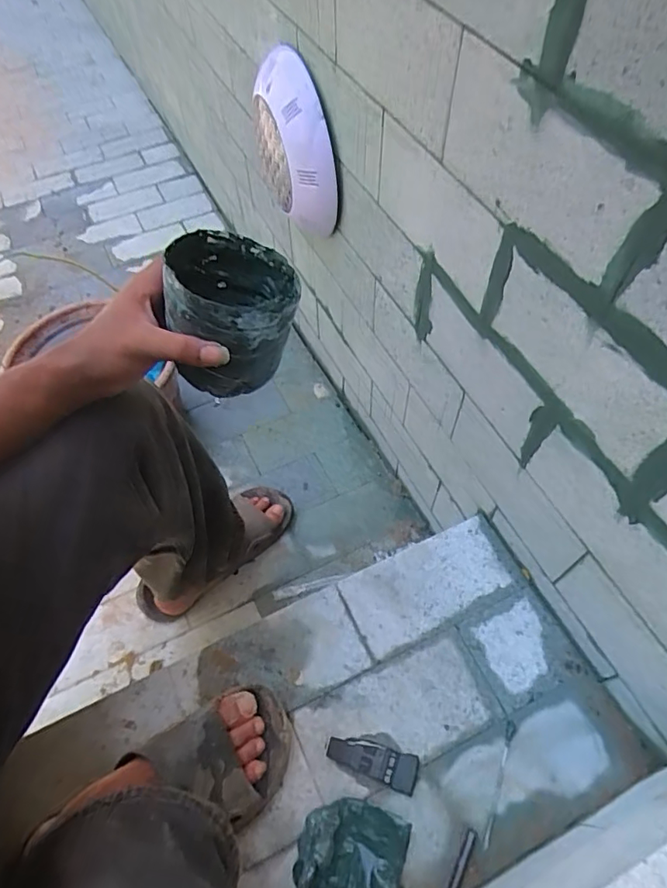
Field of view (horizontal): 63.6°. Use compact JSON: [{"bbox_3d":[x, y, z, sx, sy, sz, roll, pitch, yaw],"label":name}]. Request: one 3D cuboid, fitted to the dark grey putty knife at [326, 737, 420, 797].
[{"bbox_3d":[0.038,0.311,0.524,0.088,0.012,0.033,12,60,9],"label":"dark grey putty knife"}]

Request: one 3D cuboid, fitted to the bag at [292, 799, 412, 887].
[{"bbox_3d":[0.016,0.372,0.473,0.099,0.034,0.095,15,61,10],"label":"bag"}]

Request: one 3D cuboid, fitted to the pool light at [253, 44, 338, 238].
[{"bbox_3d":[-0.055,-0.389,0.702,0.069,0.181,0.175,-15,60,-7],"label":"pool light"}]

